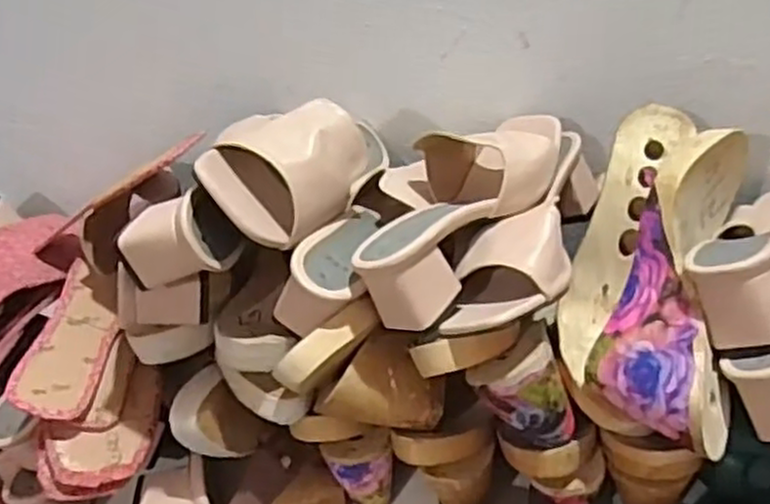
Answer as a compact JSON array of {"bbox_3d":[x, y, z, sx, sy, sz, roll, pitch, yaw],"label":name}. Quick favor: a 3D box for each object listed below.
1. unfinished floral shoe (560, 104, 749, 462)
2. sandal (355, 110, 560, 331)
[{"bbox_3d":[0.192,0.016,0.550,0.117,0.095,0.264,4,60,17],"label":"unfinished floral shoe"},{"bbox_3d":[0.061,-0.041,0.570,0.099,0.074,0.224,16,42,28],"label":"sandal"}]

